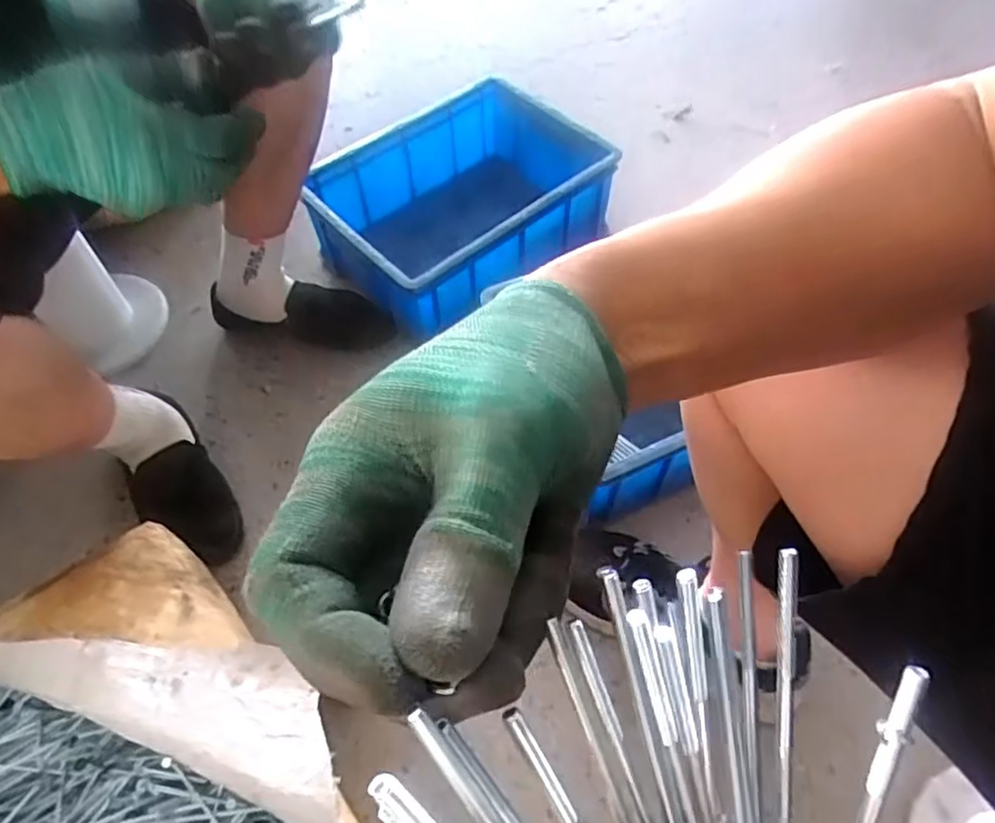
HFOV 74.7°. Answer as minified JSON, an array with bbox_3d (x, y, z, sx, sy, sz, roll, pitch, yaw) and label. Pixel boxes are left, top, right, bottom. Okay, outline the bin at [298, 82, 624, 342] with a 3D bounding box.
[{"bbox_3d":[-0.039,-0.319,1.020,0.440,0.170,0.312,-38,64,-21],"label":"bin"}]

